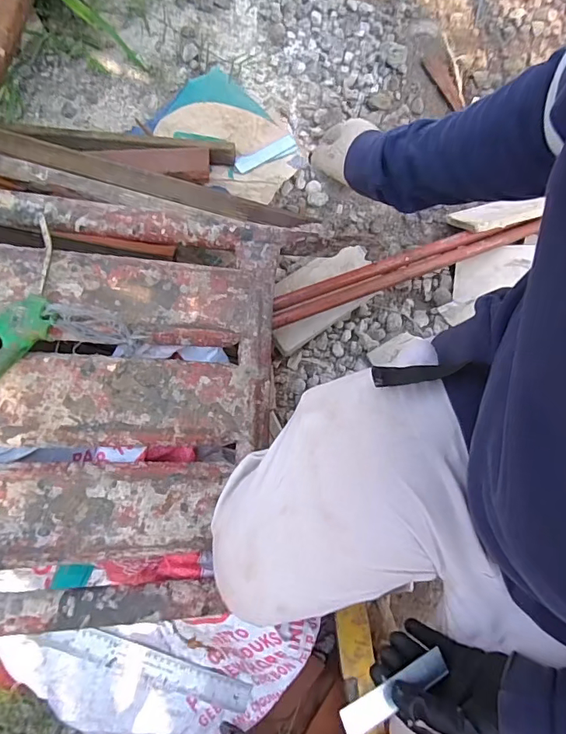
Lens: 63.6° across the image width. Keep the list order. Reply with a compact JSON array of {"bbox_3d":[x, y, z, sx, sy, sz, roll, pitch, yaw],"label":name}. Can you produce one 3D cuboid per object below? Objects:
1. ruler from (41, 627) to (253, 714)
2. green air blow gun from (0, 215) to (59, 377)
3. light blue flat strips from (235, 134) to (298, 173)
[{"bbox_3d":[-0.175,0.397,0.607,0.275,0.007,0.039,24,75,-7],"label":"ruler"},{"bbox_3d":[-0.305,-0.051,0.489,0.084,0.032,0.226,36,81,6],"label":"green air blow gun"},{"bbox_3d":[-0.029,-0.370,0.793,0.112,0.005,0.037,-26,76,-8],"label":"light blue flat strips"}]

